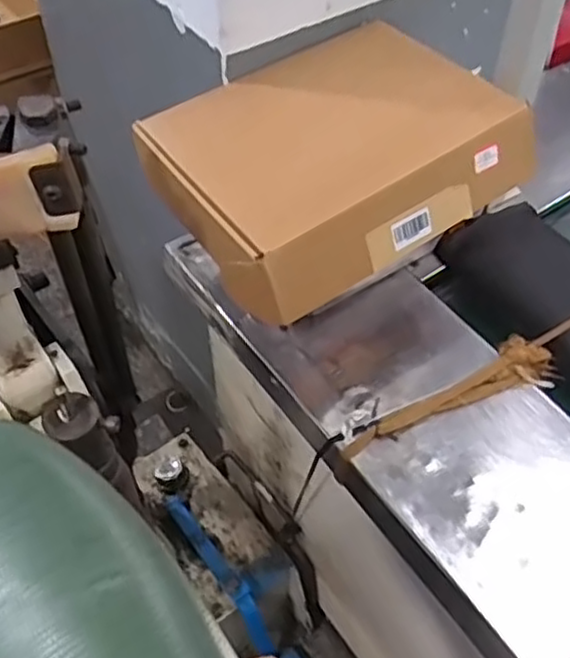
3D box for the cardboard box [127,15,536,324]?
[{"bbox_3d":[0.044,-0.198,0.775,0.351,0.106,0.295,-29,58,-22],"label":"cardboard box"}]

